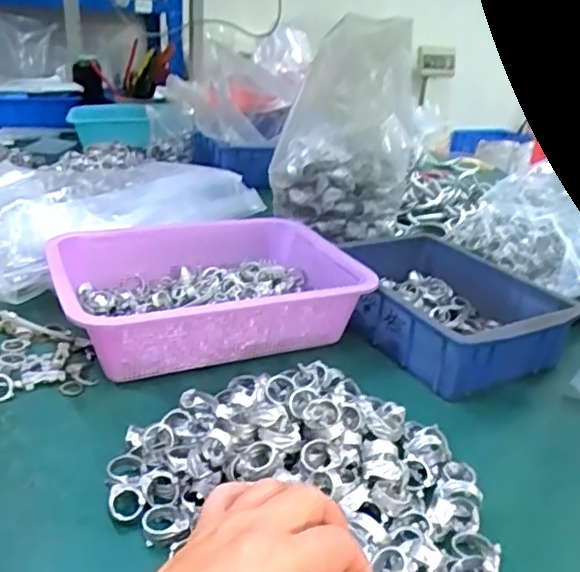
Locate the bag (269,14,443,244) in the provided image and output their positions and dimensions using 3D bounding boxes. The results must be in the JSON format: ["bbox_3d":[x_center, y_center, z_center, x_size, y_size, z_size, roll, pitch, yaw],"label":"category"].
[{"bbox_3d":[0.098,-0.218,0.839,0.169,0.276,0.235,13,26,17],"label":"bag"}]

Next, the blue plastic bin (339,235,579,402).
[{"bbox_3d":[0.162,0.022,0.676,0.184,0.078,0.257,-7,26,-29],"label":"blue plastic bin"}]

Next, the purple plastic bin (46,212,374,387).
[{"bbox_3d":[-0.085,0.002,0.647,0.289,0.075,0.236,-8,26,-31],"label":"purple plastic bin"}]

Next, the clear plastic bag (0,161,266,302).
[{"bbox_3d":[-0.236,-0.094,0.775,0.349,0.099,0.209,-14,29,-39],"label":"clear plastic bag"}]

